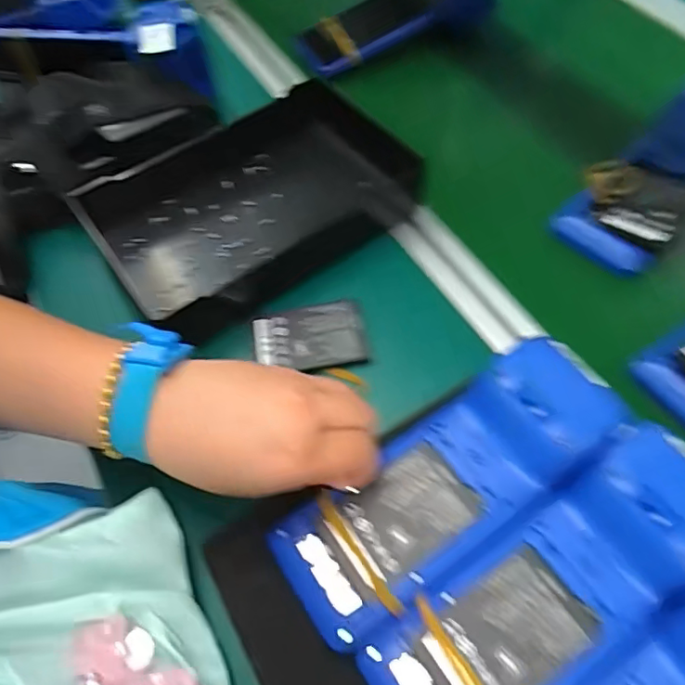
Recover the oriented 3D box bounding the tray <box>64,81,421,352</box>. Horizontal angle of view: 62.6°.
[{"bbox_3d":[-0.067,-0.123,0.486,0.272,0.052,0.164,-33,61,-16],"label":"tray"}]

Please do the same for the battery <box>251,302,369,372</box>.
[{"bbox_3d":[-0.023,-0.001,0.436,0.083,0.011,0.059,-16,58,-6],"label":"battery"}]

